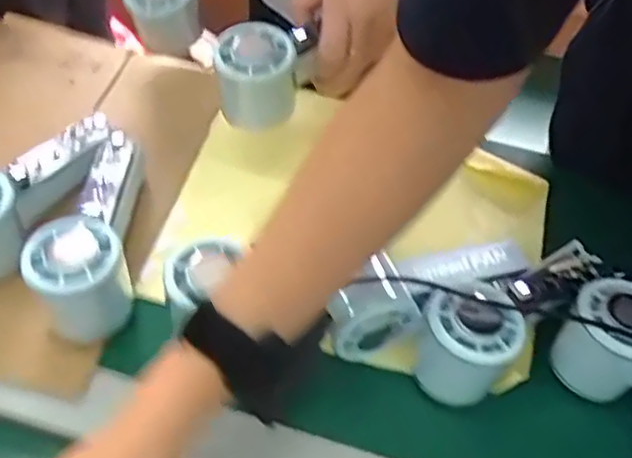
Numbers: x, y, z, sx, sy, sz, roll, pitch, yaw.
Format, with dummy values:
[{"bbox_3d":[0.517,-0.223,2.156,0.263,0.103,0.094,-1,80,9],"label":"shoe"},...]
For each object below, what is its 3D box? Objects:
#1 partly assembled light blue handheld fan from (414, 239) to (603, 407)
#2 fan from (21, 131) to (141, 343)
[{"bbox_3d":[0.123,0.051,0.431,0.136,0.056,0.057,-34,60,-28],"label":"partly assembled light blue handheld fan"},{"bbox_3d":[-0.152,-0.006,0.450,0.056,0.057,0.161,-3,51,-7],"label":"fan"}]

